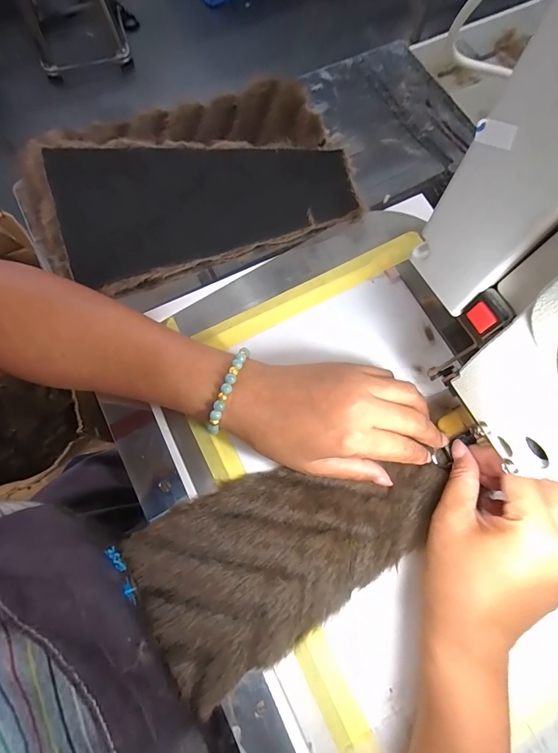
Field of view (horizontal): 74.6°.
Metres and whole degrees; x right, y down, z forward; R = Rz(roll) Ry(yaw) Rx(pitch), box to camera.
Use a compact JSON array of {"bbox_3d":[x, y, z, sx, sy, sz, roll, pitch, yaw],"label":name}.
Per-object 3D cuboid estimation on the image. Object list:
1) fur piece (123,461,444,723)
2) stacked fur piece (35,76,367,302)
[{"bbox_3d":[0.008,0.113,0.261,0.212,0.010,0.115,-32,77,-10],"label":"fur piece"},{"bbox_3d":[-0.076,-0.179,0.327,0.274,0.054,0.151,-20,75,-7],"label":"stacked fur piece"}]

